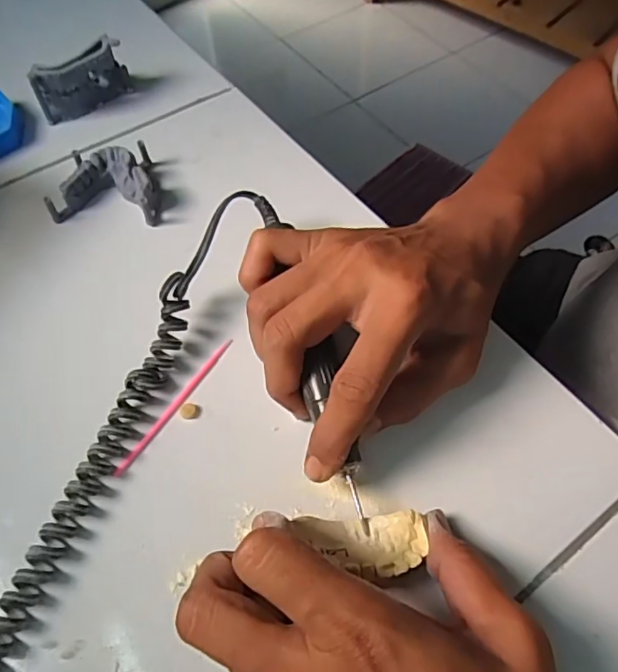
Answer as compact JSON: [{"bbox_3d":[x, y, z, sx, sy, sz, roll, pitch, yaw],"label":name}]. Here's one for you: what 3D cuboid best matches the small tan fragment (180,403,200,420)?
[{"bbox_3d":[-0.065,0.040,0.305,0.011,0.004,0.009,-6,58,-4],"label":"small tan fragment"}]

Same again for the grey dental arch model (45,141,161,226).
[{"bbox_3d":[-0.137,-0.107,0.389,0.068,0.027,0.060,4,58,3],"label":"grey dental arch model"}]

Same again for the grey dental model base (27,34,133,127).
[{"bbox_3d":[-0.175,-0.197,0.436,0.072,0.047,0.016,-33,63,-19],"label":"grey dental model base"}]

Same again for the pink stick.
[{"bbox_3d":[-0.072,0.036,0.307,0.006,0.004,0.094,29,62,17],"label":"pink stick"}]

